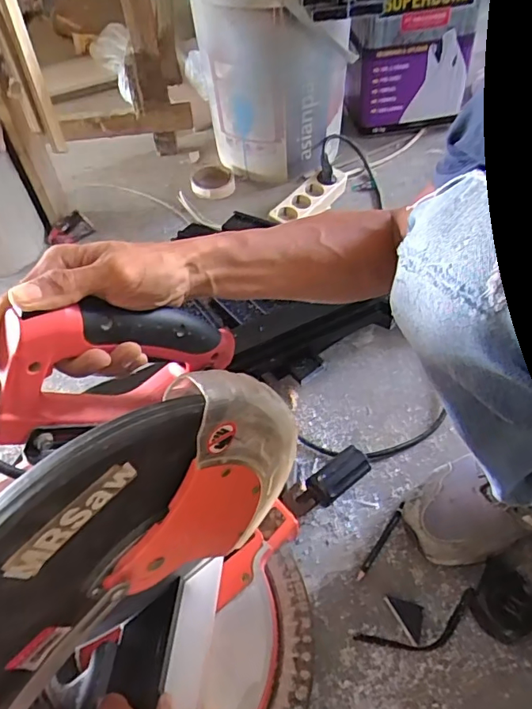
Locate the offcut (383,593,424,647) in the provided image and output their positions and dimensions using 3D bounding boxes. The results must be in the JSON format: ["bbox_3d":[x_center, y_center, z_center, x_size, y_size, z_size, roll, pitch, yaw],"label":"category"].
[{"bbox_3d":[0.144,0.282,0.539,0.040,0.004,0.036,7,67,27],"label":"offcut"}]

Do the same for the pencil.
[{"bbox_3d":[0.137,0.220,0.597,0.008,0.013,0.106,30,56,24],"label":"pencil"}]

